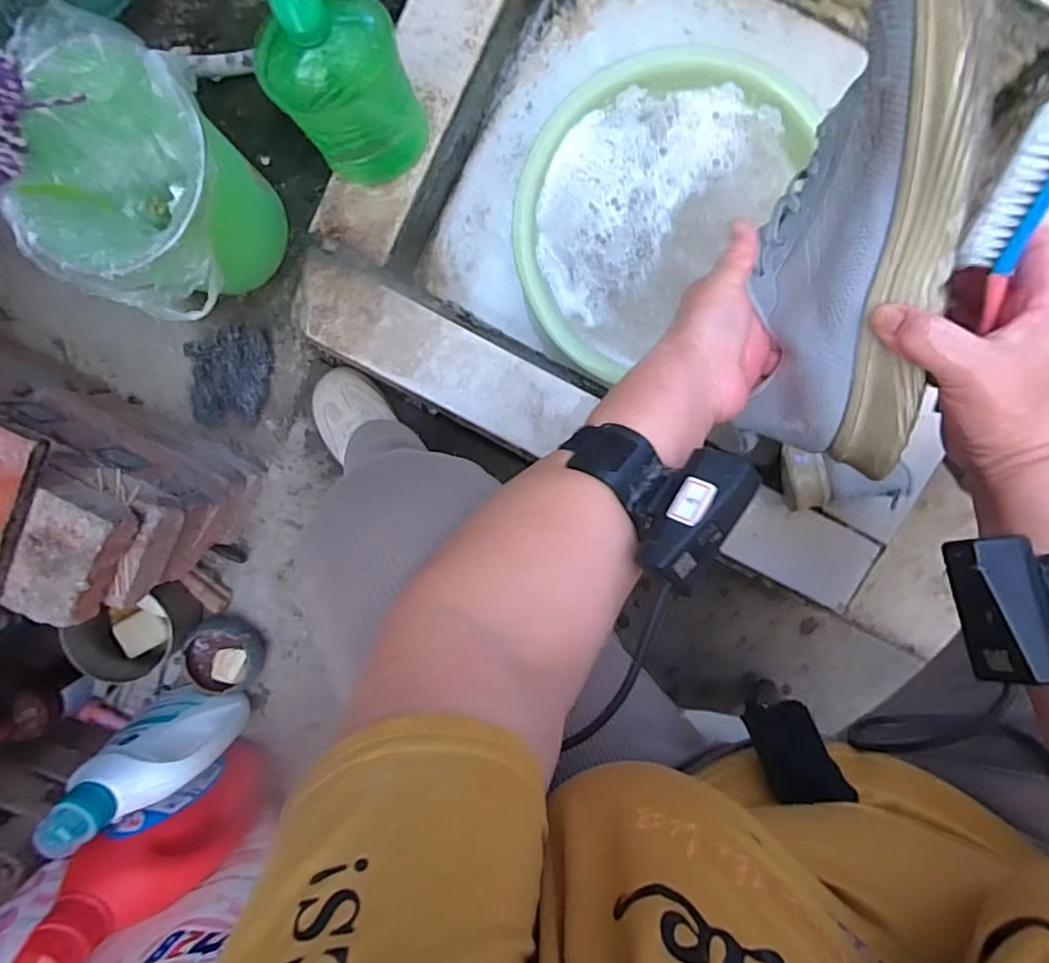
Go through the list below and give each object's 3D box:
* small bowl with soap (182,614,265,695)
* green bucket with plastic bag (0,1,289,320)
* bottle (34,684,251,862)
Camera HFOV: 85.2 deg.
[{"bbox_3d":[-0.415,0.240,0.797,0.098,0.055,0.103,0,100,1],"label":"small bowl with soap"},{"bbox_3d":[-0.394,-0.320,0.636,0.187,0.206,0.260,6,100,0],"label":"green bucket with plastic bag"},{"bbox_3d":[-0.468,0.345,0.700,0.095,0.243,0.088,-13,100,25],"label":"bottle"}]

